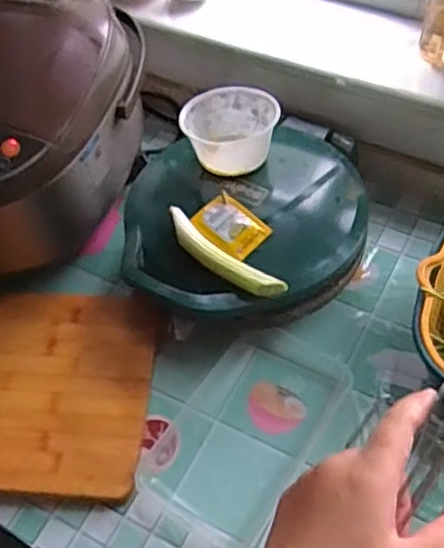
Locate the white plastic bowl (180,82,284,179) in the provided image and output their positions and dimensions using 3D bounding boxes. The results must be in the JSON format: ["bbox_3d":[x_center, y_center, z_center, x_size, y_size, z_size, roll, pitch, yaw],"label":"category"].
[{"bbox_3d":[0.012,-0.168,0.791,0.110,0.065,0.105,-2,55,3],"label":"white plastic bowl"}]

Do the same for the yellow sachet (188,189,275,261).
[{"bbox_3d":[0.010,-0.053,0.732,0.078,0.006,0.058,40,69,17],"label":"yellow sachet"}]

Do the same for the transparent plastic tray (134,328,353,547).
[{"bbox_3d":[0.029,0.170,0.725,0.138,0.032,0.240,28,62,21],"label":"transparent plastic tray"}]

